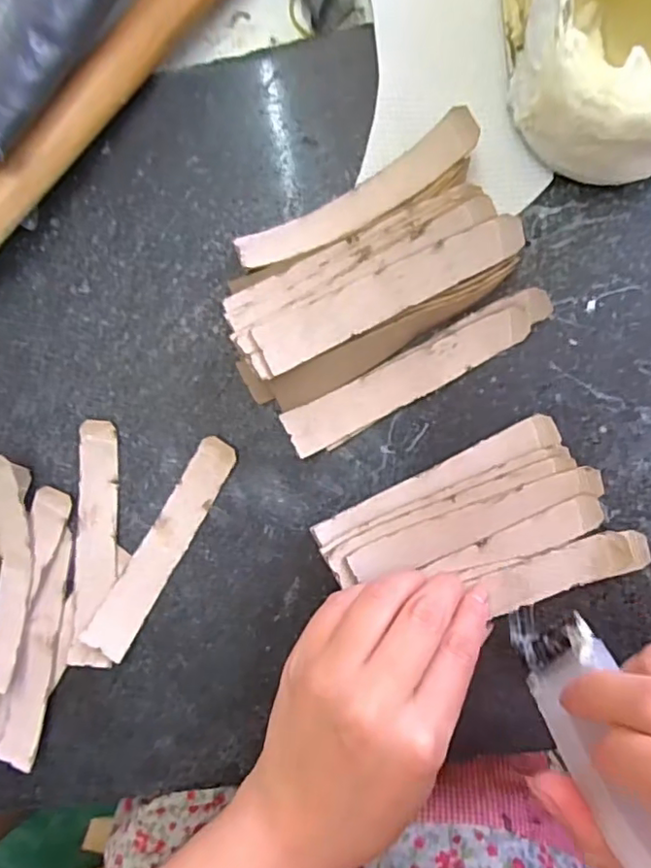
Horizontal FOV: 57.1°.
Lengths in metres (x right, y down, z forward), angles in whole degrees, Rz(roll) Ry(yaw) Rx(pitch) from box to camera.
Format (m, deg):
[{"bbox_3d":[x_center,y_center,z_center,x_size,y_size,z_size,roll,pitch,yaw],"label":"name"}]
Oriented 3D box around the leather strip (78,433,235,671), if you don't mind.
[{"bbox_3d":[-0.078,0.053,0.287,0.021,0.009,0.115,30,94,3],"label":"leather strip"}]

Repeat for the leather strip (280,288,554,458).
[{"bbox_3d":[0.041,-0.027,0.271,0.125,0.012,0.023,-28,89,5],"label":"leather strip"}]

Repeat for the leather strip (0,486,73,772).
[{"bbox_3d":[-0.141,0.095,0.292,0.022,0.009,0.134,11,93,1],"label":"leather strip"}]

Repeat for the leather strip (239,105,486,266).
[{"bbox_3d":[0.012,-0.101,0.260,0.108,0.030,0.021,-24,90,5],"label":"leather strip"}]

